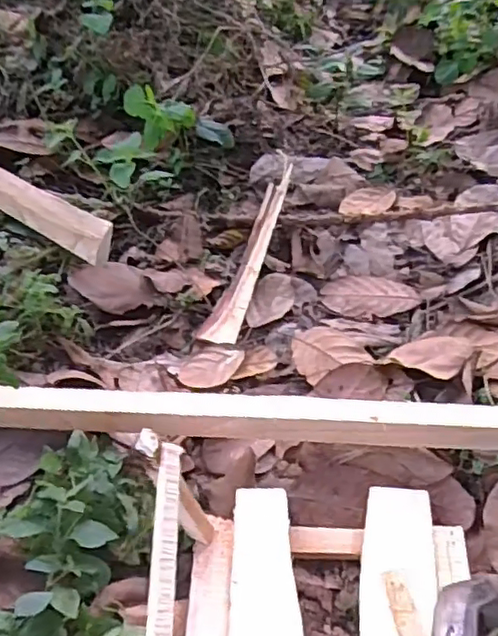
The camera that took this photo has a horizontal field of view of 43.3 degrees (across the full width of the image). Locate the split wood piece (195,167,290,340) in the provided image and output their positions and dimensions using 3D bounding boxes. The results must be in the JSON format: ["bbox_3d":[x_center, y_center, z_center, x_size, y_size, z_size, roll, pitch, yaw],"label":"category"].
[{"bbox_3d":[0.000,-0.090,0.850,0.045,0.043,0.285,13,56,13],"label":"split wood piece"}]

